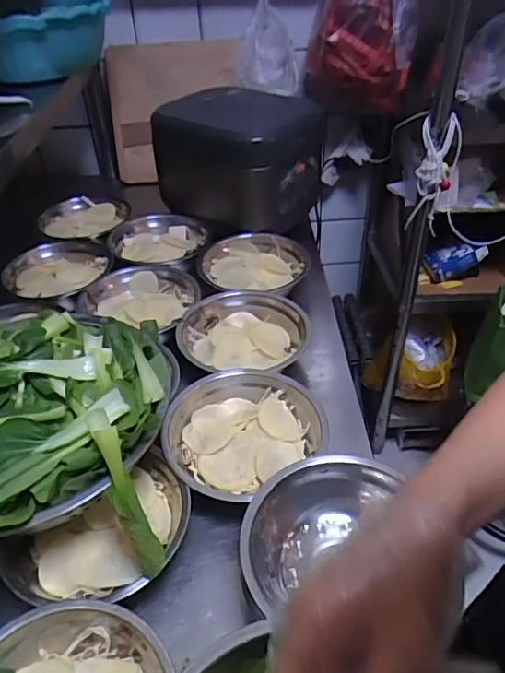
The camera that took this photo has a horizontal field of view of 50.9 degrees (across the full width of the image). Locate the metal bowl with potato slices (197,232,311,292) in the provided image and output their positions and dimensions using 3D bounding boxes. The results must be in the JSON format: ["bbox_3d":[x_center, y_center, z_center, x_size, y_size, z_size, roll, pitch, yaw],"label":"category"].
[{"bbox_3d":[0.009,-0.123,0.944,0.173,0.055,0.182,-1,40,1],"label":"metal bowl with potato slices"}]

